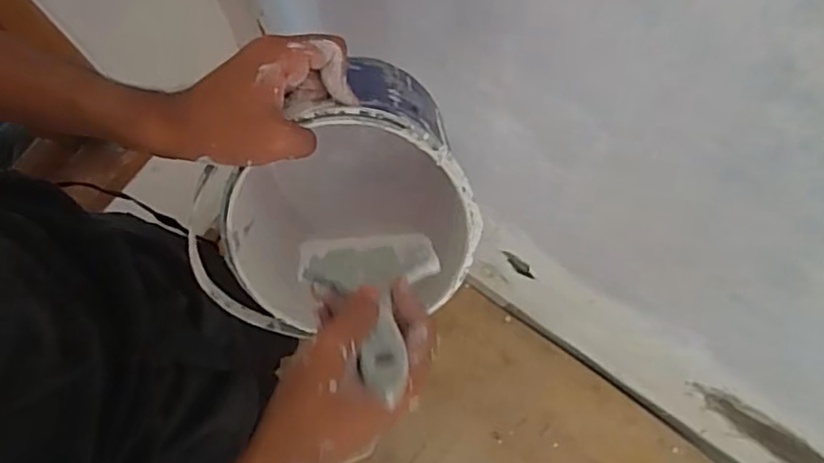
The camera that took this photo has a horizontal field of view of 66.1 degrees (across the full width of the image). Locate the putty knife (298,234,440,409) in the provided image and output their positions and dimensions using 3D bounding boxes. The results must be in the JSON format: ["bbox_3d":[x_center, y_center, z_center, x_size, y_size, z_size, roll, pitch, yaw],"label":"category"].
[{"bbox_3d":[-0.025,0.048,0.413,0.096,0.168,0.020,-10,118,-3],"label":"putty knife"}]

